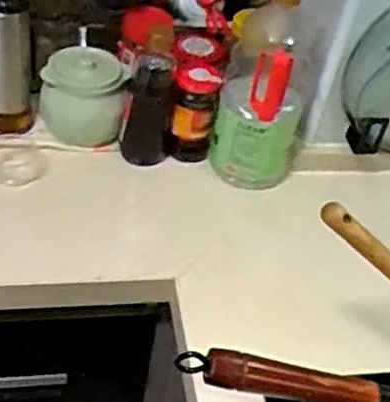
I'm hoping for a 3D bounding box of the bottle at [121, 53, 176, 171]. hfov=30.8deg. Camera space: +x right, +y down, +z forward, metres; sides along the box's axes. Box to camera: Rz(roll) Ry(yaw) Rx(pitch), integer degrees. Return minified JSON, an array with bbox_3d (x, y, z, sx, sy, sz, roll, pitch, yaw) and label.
[{"bbox_3d":[-0.069,-0.126,0.996,0.069,0.176,0.058,3,44,-8],"label":"bottle"}]

